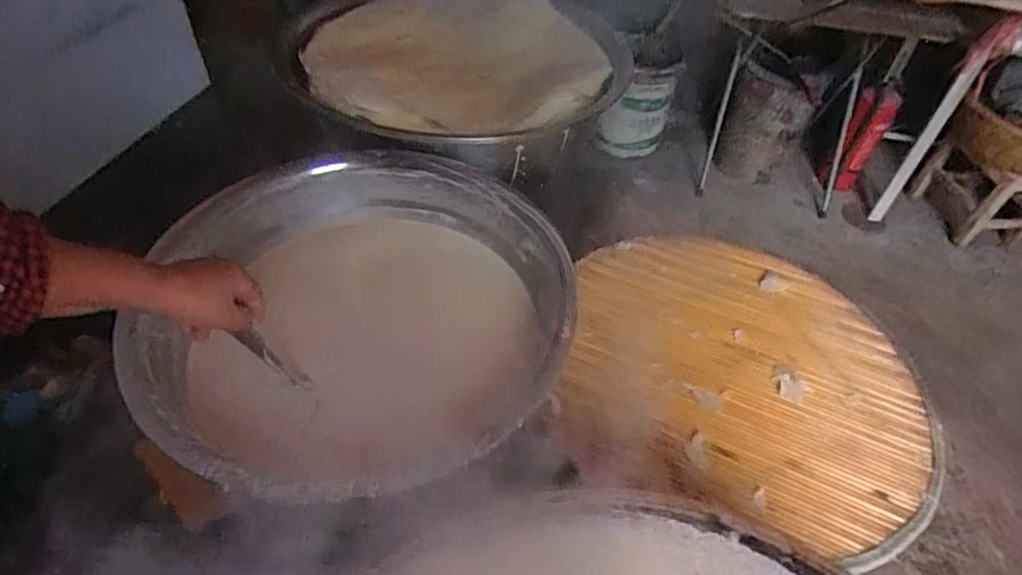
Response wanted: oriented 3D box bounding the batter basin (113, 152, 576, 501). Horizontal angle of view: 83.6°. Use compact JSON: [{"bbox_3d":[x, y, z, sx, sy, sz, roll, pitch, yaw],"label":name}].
[{"bbox_3d":[-0.205,0.024,0.766,0.499,0.135,0.540,2,46,-3],"label":"batter basin"}]

